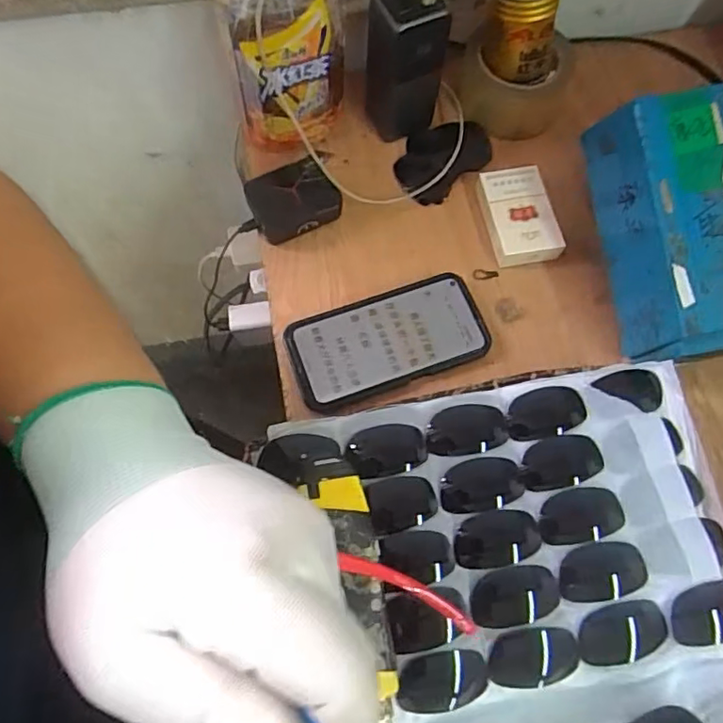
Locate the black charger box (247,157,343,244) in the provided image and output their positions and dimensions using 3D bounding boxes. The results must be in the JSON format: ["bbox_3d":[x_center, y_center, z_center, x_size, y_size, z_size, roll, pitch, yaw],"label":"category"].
[{"bbox_3d":[-0.060,-0.147,0.524,0.075,0.030,0.060,-25,72,-10],"label":"black charger box"}]

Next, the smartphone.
[{"bbox_3d":[0.022,-0.019,0.493,0.162,0.012,0.083,-20,72,-9],"label":"smartphone"}]

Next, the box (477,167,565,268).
[{"bbox_3d":[0.141,-0.133,0.531,0.057,0.022,0.089,-11,71,-6],"label":"box"}]

